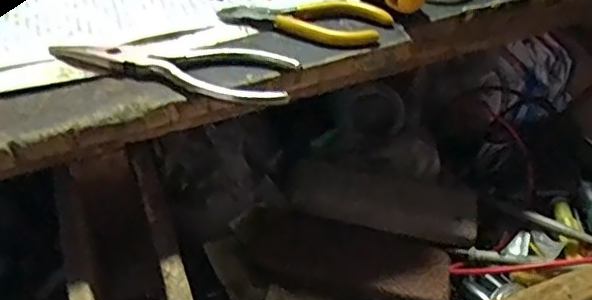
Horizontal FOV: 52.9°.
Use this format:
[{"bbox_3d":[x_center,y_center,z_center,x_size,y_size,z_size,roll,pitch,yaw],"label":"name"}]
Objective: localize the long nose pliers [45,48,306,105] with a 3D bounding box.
[{"bbox_3d":[-0.076,-0.051,0.360,0.150,0.014,0.038,9,43,10],"label":"long nose pliers"}]

